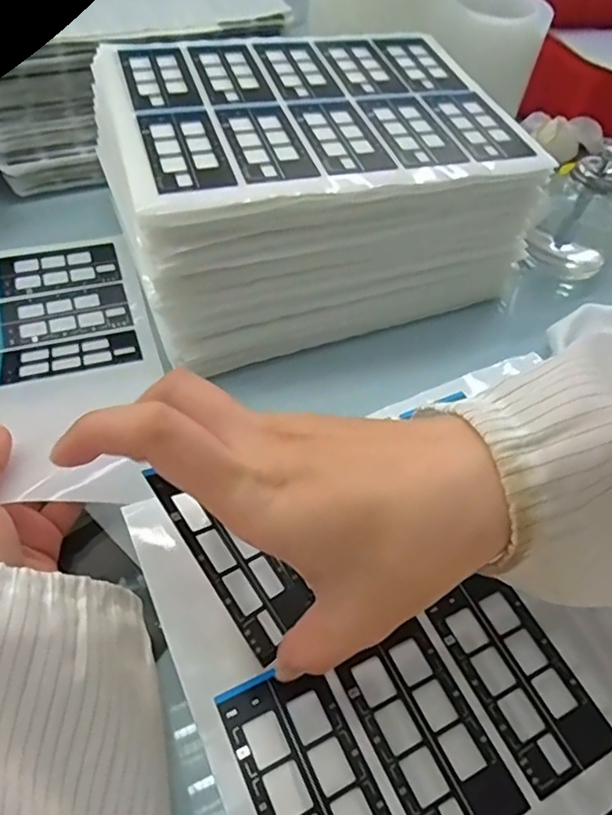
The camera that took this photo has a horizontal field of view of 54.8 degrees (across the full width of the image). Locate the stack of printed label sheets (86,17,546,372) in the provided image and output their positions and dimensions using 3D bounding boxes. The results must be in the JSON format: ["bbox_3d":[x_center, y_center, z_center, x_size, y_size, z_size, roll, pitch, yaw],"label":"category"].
[{"bbox_3d":[0.001,-0.176,0.452,0.276,0.113,0.237,-15,56,-17],"label":"stack of printed label sheets"}]

